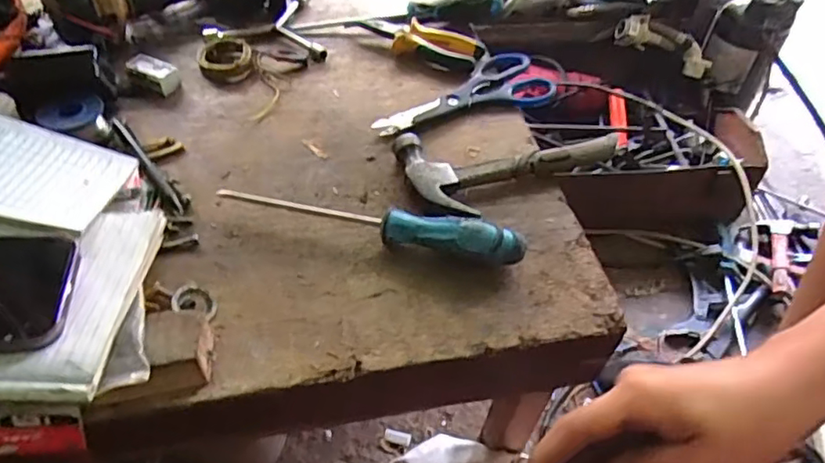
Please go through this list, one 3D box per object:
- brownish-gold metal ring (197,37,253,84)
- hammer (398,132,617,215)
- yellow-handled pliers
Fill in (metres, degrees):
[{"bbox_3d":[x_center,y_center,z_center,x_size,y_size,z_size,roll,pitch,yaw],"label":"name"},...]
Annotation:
[{"bbox_3d":[-0.198,-0.185,0.618,0.054,0.017,0.061,-3,49,-8],"label":"brownish-gold metal ring"},{"bbox_3d":[0.086,-0.068,0.537,0.194,0.024,0.107,-19,53,-20],"label":"hammer"},{"bbox_3d":[0.003,-0.215,0.658,0.150,0.022,0.059,12,49,5],"label":"yellow-handled pliers"}]

